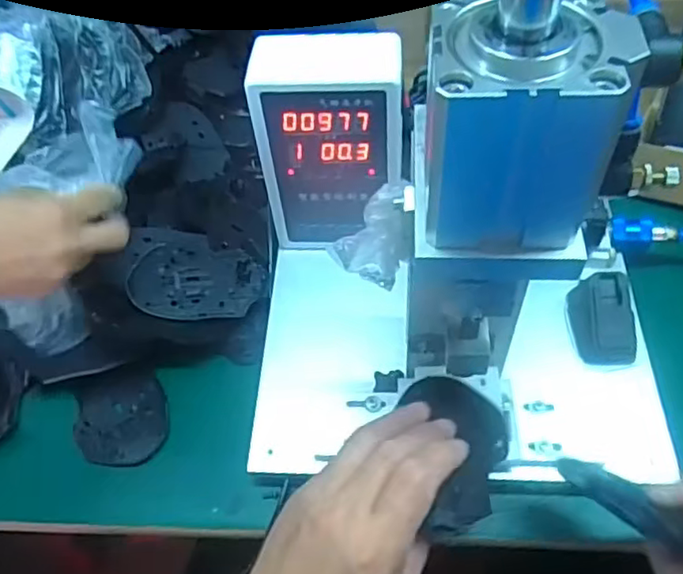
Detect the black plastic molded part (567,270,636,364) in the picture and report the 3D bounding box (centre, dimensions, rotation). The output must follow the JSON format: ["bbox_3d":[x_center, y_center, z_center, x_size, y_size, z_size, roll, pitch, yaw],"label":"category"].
[{"bbox_3d":[0.200,0.025,0.485,0.043,0.044,0.063,-2,53,3],"label":"black plastic molded part"}]

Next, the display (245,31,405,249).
[{"bbox_3d":[-0.011,-0.105,0.511,0.101,0.187,0.047,1,54,5],"label":"display"}]

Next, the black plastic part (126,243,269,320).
[{"bbox_3d":[-0.122,-0.004,0.541,0.110,0.006,0.078,10,54,-10],"label":"black plastic part"}]

